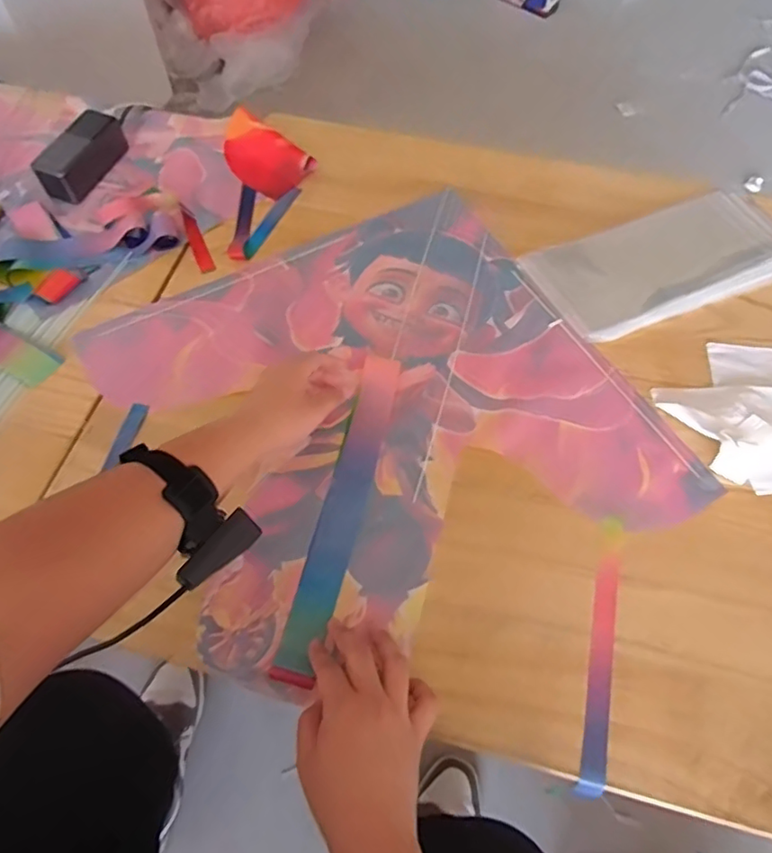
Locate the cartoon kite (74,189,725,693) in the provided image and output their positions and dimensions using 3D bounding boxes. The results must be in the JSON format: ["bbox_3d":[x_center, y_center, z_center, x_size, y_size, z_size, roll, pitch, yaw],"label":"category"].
[{"bbox_3d":[-0.008,-0.025,0.632,0.498,0.032,0.493,-27,63,-12],"label":"cartoon kite"}]

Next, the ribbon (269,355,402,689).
[{"bbox_3d":[-0.042,0.074,0.580,0.039,0.010,0.343,14,64,3],"label":"ribbon"}]

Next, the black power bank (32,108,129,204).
[{"bbox_3d":[-0.425,-0.381,0.808,0.059,0.051,0.142,25,64,12],"label":"black power bank"}]

